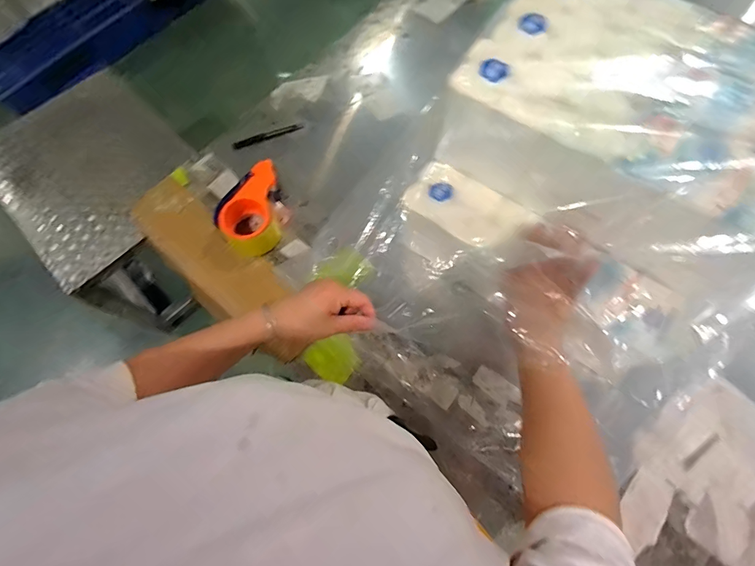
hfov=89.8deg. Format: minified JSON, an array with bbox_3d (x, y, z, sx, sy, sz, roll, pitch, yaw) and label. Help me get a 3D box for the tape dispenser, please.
[{"bbox_3d":[-0.208,-0.127,0.670,0.100,0.064,0.151,37,75,15],"label":"tape dispenser"}]

